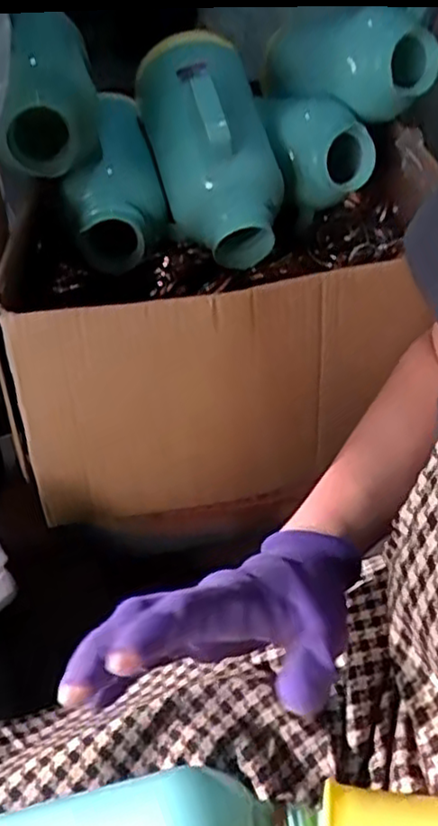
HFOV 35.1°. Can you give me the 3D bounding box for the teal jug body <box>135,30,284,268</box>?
[{"bbox_3d":[-0.003,-0.310,0.784,0.125,0.135,0.279,-11,68,-15],"label":"teal jug body"}]

